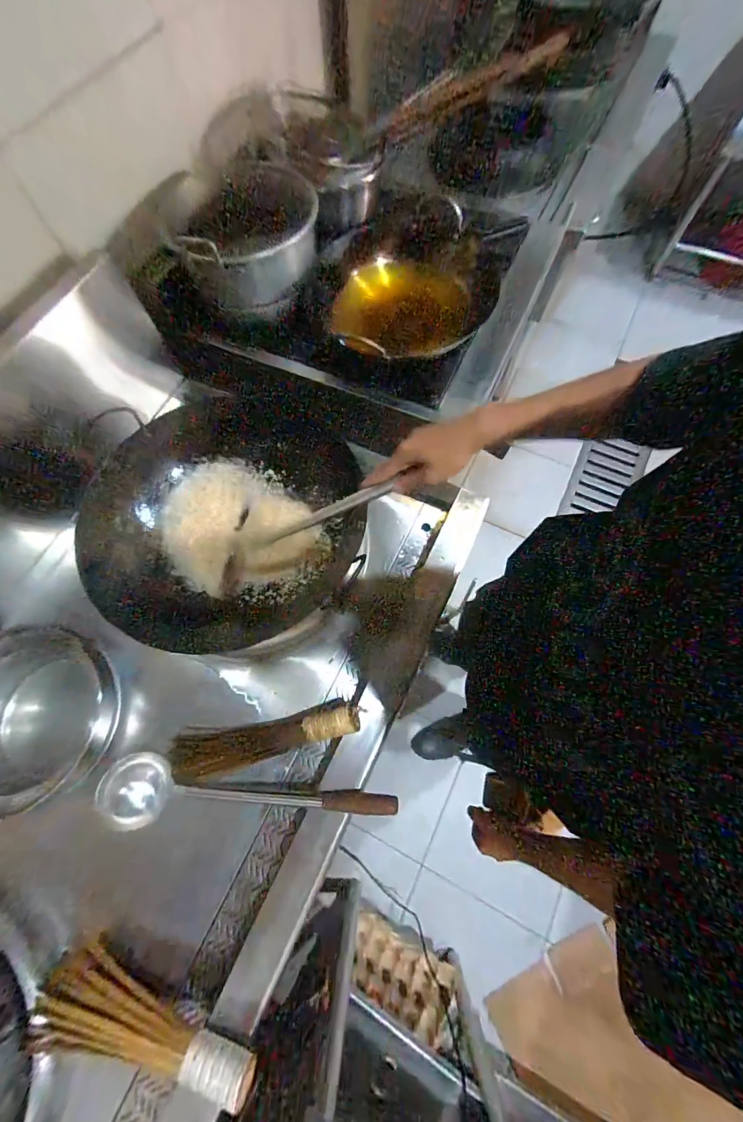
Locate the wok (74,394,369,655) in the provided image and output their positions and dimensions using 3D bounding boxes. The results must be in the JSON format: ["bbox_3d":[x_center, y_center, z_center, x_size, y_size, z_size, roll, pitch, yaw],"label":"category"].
[{"bbox_3d":[-0.251,-0.091,0.732,0.457,0.113,0.451,0,70,1],"label":"wok"}]

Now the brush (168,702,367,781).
[{"bbox_3d":[-0.178,0.297,0.679,0.328,0.072,0.078,-15,70,-4],"label":"brush"}]

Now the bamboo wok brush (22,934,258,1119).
[{"bbox_3d":[-0.308,0.639,0.533,0.310,0.080,0.101,19,72,8],"label":"bamboo wok brush"}]

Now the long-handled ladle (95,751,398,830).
[{"bbox_3d":[-0.195,0.367,0.643,0.464,0.053,0.102,-1,70,1],"label":"long-handled ladle"}]

